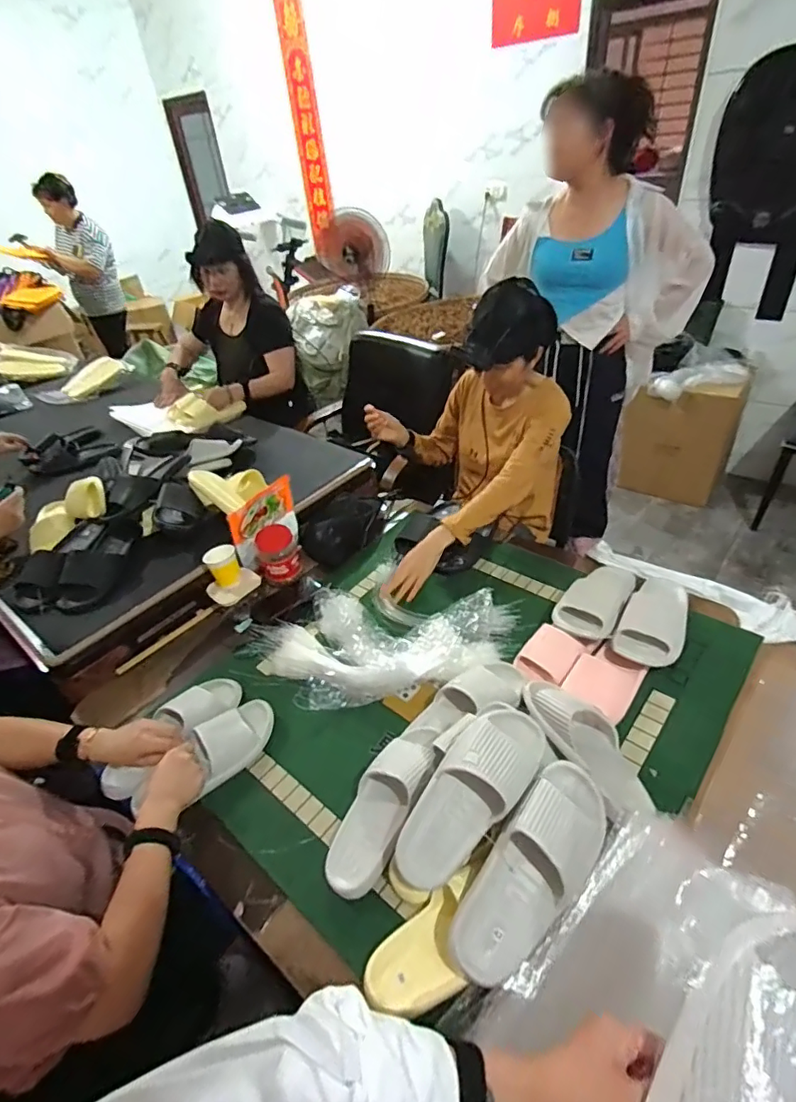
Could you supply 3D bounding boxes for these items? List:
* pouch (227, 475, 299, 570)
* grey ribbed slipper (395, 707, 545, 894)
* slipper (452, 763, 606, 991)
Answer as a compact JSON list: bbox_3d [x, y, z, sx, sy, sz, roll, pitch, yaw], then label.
[{"bbox_3d":[-0.320,-0.070,1.280,0.178,0.172,0.034,-33,45,-29],"label":"pouch"},{"bbox_3d":[0.099,0.326,0.716,0.103,0.088,0.264,28,65,36],"label":"grey ribbed slipper"},{"bbox_3d":[0.167,0.391,0.656,0.103,0.067,0.269,27,66,36],"label":"slipper"}]

